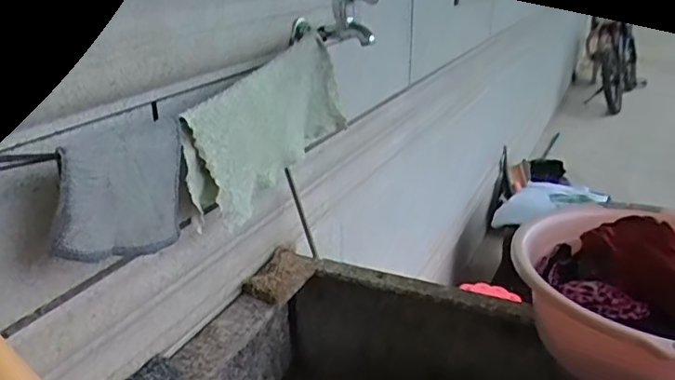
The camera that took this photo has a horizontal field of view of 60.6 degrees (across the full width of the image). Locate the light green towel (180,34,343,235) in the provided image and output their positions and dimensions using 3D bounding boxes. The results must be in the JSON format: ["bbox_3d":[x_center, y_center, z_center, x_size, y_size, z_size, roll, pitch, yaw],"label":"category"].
[{"bbox_3d":[-0.075,-0.069,0.677,0.056,0.157,0.276,9,25,20],"label":"light green towel"}]

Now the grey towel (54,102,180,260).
[{"bbox_3d":[-0.180,0.002,0.496,0.031,0.119,0.138,7,24,16],"label":"grey towel"}]

